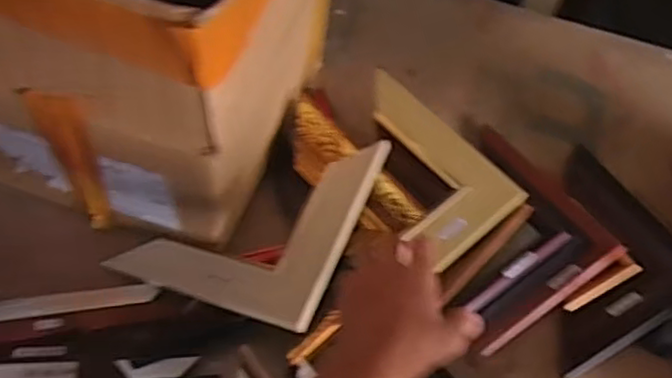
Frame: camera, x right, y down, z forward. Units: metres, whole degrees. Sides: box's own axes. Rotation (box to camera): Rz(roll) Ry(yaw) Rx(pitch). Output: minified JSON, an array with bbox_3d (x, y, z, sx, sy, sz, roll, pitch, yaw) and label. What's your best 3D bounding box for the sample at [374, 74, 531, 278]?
[{"bbox_3d":[0.075,-0.021,0.661,0.186,0.017,0.127,41,61,19],"label":"sample"}]

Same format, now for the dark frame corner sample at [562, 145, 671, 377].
[{"bbox_3d":[0.248,0.062,0.690,0.199,0.038,0.200,-22,61,-19],"label":"dark frame corner sample"}]

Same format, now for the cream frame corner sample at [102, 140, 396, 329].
[{"bbox_3d":[-0.049,0.060,0.604,0.258,0.021,0.130,-22,61,-10],"label":"cream frame corner sample"}]

